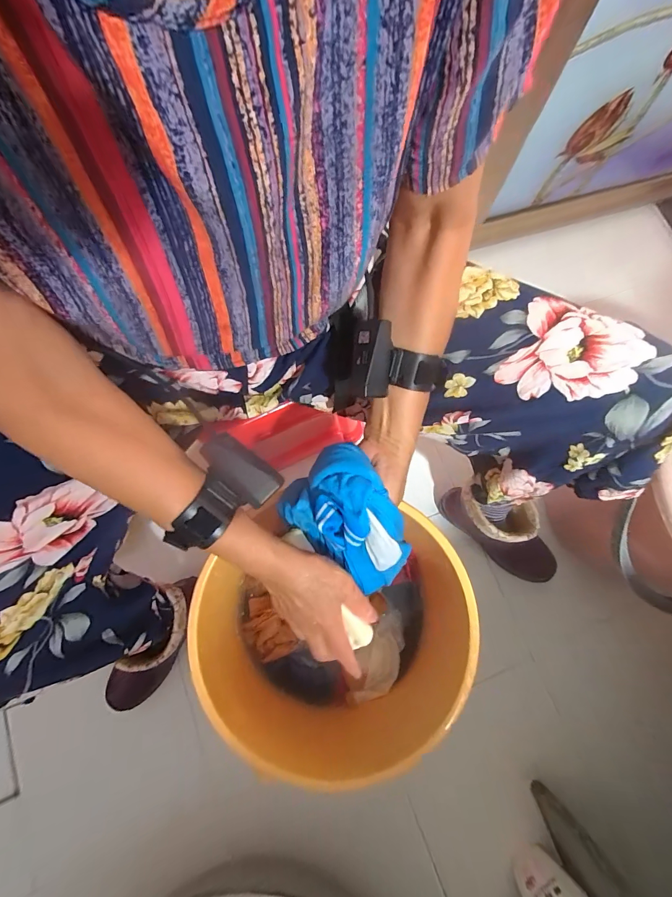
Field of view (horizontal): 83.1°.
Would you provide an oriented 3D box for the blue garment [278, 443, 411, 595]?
[{"bbox_3d":[0.019,0.072,0.382,0.141,0.084,0.095,44,79,8],"label":"blue garment"}]

